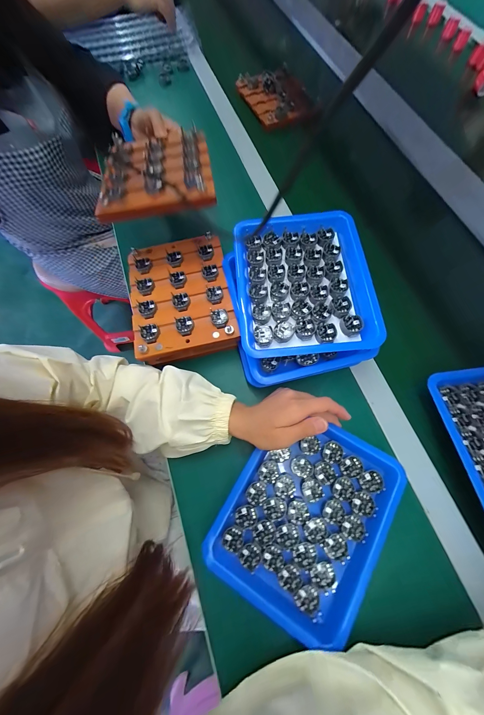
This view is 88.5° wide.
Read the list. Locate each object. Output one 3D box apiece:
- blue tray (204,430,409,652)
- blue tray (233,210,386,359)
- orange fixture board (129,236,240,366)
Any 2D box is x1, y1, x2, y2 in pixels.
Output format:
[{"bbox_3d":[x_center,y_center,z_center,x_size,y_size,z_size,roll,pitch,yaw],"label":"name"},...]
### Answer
[{"bbox_3d":[0.077,0.188,0.302,0.171,0.022,0.216,31,75,11],"label":"blue tray"},{"bbox_3d":[0.086,-0.101,0.348,0.188,0.038,0.211,-5,71,0],"label":"blue tray"},{"bbox_3d":[-0.093,-0.094,0.388,0.146,0.046,0.186,-10,74,-4],"label":"orange fixture board"}]

